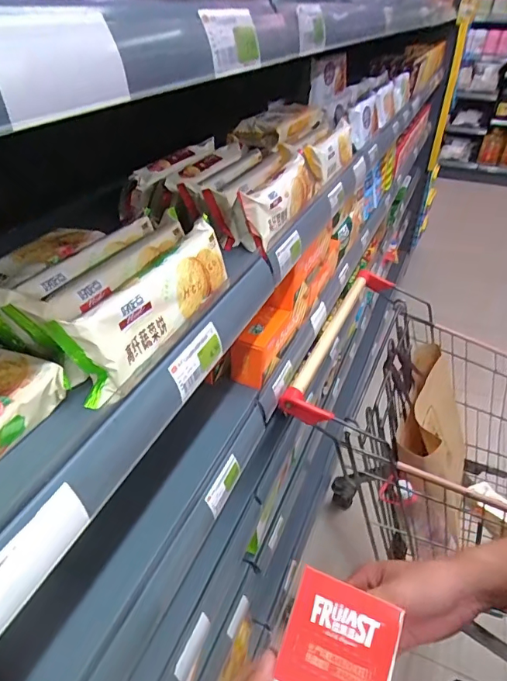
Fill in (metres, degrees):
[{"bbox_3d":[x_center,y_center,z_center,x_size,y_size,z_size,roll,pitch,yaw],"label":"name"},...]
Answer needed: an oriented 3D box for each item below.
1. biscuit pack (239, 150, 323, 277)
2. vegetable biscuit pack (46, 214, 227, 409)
[{"bbox_3d":[0.041,-0.196,0.632,0.048,0.071,0.227,13,38,14],"label":"biscuit pack"},{"bbox_3d":[-0.083,-0.036,0.405,0.043,0.064,0.201,16,39,18],"label":"vegetable biscuit pack"}]

